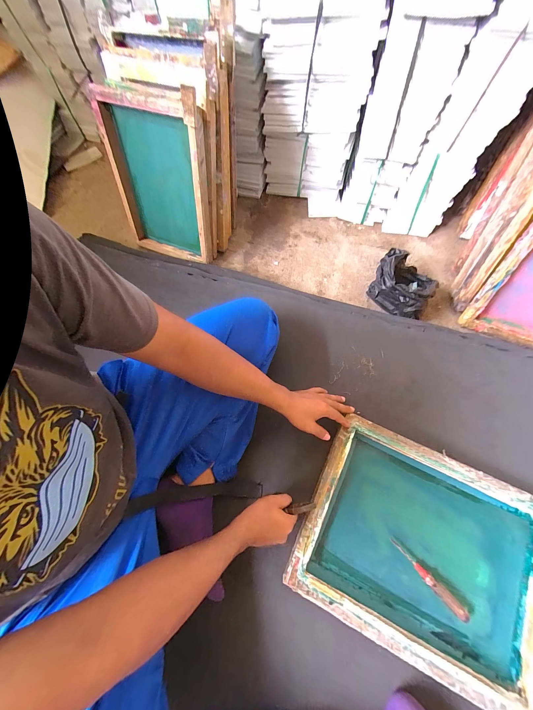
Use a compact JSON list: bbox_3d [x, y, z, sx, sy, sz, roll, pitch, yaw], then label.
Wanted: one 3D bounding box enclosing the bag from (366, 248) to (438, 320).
[{"bbox_3d":[0.392,-0.200,0.736,0.163,0.131,0.144,28,73,12],"label":"bag"}]

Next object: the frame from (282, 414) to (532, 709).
[{"bbox_3d":[0.310,0.376,0.505,0.452,0.061,0.355,23,72,11],"label":"frame"}]

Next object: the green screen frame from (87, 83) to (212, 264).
[{"bbox_3d":[-0.312,-0.496,0.737,0.301,0.416,0.064,23,54,10],"label":"green screen frame"}]

